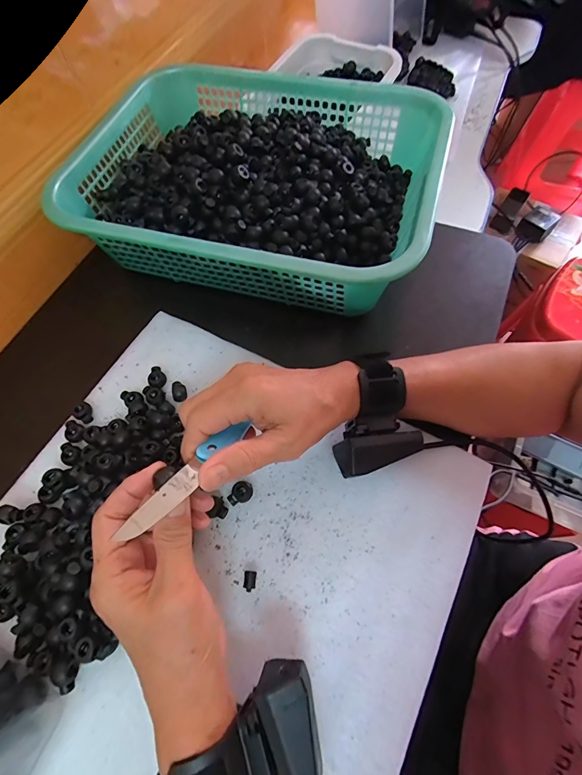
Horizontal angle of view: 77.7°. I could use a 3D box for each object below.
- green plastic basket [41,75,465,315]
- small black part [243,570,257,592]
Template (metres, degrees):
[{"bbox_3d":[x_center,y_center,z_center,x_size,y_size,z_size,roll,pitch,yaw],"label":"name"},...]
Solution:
[{"bbox_3d":[-0.034,-0.243,0.400,0.375,0.109,0.305,15,66,9],"label":"green plastic basket"},{"bbox_3d":[-0.033,0.153,0.285,0.009,0.007,0.014,3,65,4],"label":"small black part"}]

